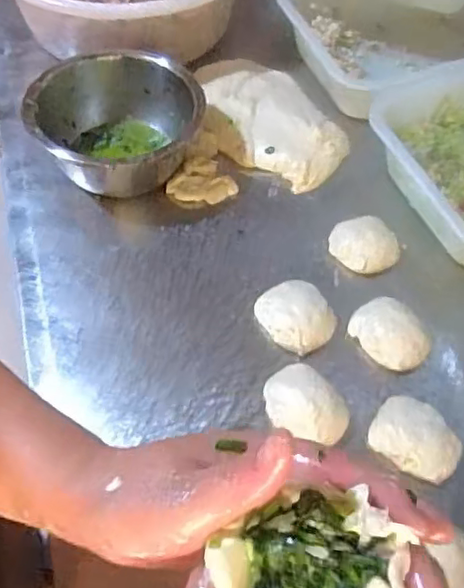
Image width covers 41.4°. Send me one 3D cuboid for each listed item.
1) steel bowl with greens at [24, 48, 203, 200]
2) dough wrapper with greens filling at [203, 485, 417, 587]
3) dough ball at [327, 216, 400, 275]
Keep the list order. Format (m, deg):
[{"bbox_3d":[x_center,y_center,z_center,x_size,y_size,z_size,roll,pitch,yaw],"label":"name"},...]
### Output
[{"bbox_3d":[-0.129,-0.196,0.718,0.197,0.090,0.195,-9,56,-10],"label":"steel bowl with greens"},{"bbox_3d":[0.033,0.110,0.236,0.068,0.029,0.054,-22,68,3],"label":"dough wrapper with greens filling"},{"bbox_3d":[0.142,-0.049,0.668,0.065,0.035,0.074,-21,59,-18],"label":"dough ball"}]

